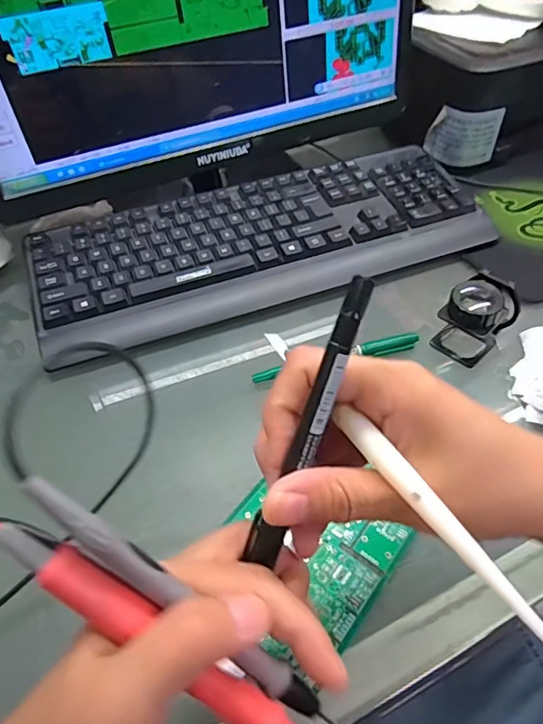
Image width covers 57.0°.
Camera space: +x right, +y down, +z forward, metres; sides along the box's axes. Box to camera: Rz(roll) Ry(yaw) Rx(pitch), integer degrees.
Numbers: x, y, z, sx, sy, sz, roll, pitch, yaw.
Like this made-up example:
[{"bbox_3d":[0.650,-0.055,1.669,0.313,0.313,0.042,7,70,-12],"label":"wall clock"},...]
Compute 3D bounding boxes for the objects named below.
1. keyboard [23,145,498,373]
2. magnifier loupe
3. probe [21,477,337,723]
[{"bbox_3d":[-0.005,-0.117,0.488,0.435,0.040,0.161,-18,51,-13],"label":"keyboard"},{"bbox_3d":[0.166,-0.036,0.403,0.058,0.054,0.041,-33,55,-24],"label":"magnifier loupe"},{"bbox_3d":[-0.027,0.083,0.167,0.134,0.007,0.011,44,55,-13],"label":"probe"}]

